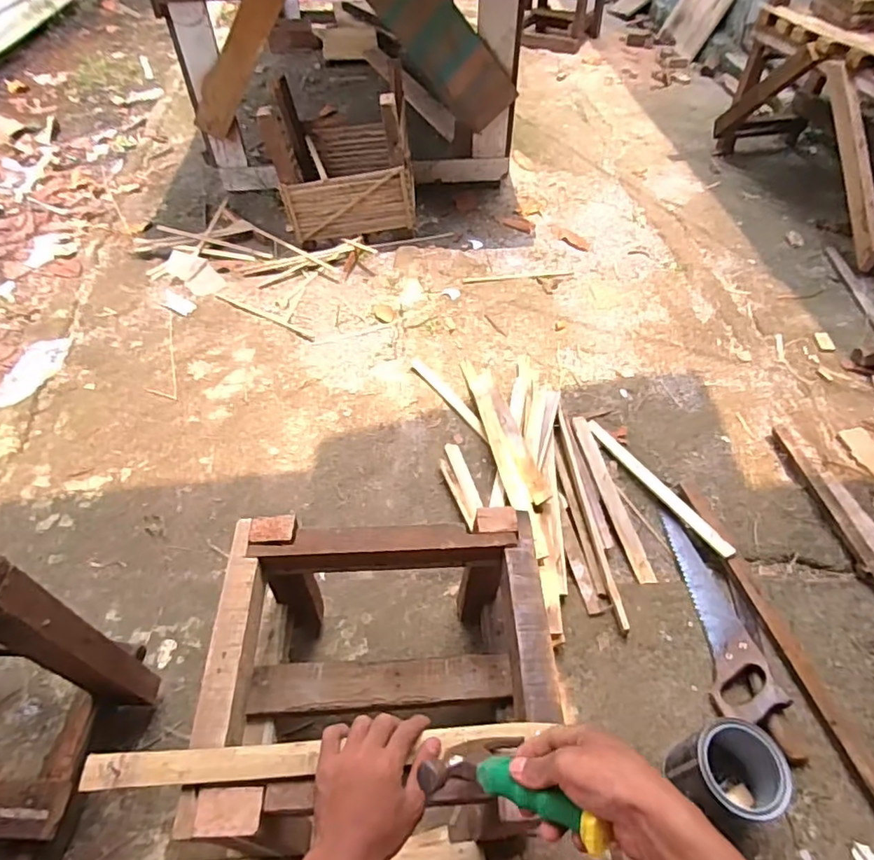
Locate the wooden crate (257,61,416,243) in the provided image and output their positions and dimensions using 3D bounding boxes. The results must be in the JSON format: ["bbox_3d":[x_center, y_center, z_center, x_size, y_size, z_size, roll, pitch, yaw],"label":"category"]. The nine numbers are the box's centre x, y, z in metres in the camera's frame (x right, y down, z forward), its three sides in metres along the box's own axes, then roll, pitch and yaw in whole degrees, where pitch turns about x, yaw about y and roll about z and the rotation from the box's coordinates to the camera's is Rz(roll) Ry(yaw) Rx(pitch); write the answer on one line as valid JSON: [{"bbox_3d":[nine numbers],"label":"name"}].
[{"bbox_3d":[-0.278,-0.799,1.658,0.370,0.371,0.363,-8,52,-6],"label":"wooden crate"}]

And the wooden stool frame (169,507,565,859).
[{"bbox_3d":[-0.062,0.329,0.743,0.377,0.313,0.328,-3,51,-2],"label":"wooden stool frame"}]

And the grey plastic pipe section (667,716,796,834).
[{"bbox_3d":[0.375,0.450,0.732,0.115,0.108,0.106,0,51,0],"label":"grey plastic pipe section"}]

